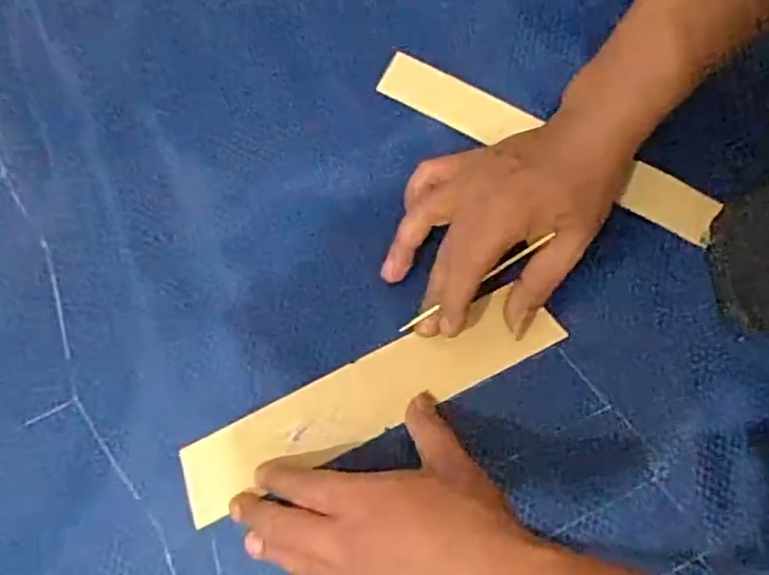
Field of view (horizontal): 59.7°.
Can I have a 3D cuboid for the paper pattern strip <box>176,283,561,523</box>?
[{"bbox_3d":[-0.008,0.065,0.406,0.238,0.005,0.048,-24,76,-4],"label":"paper pattern strip"}]

